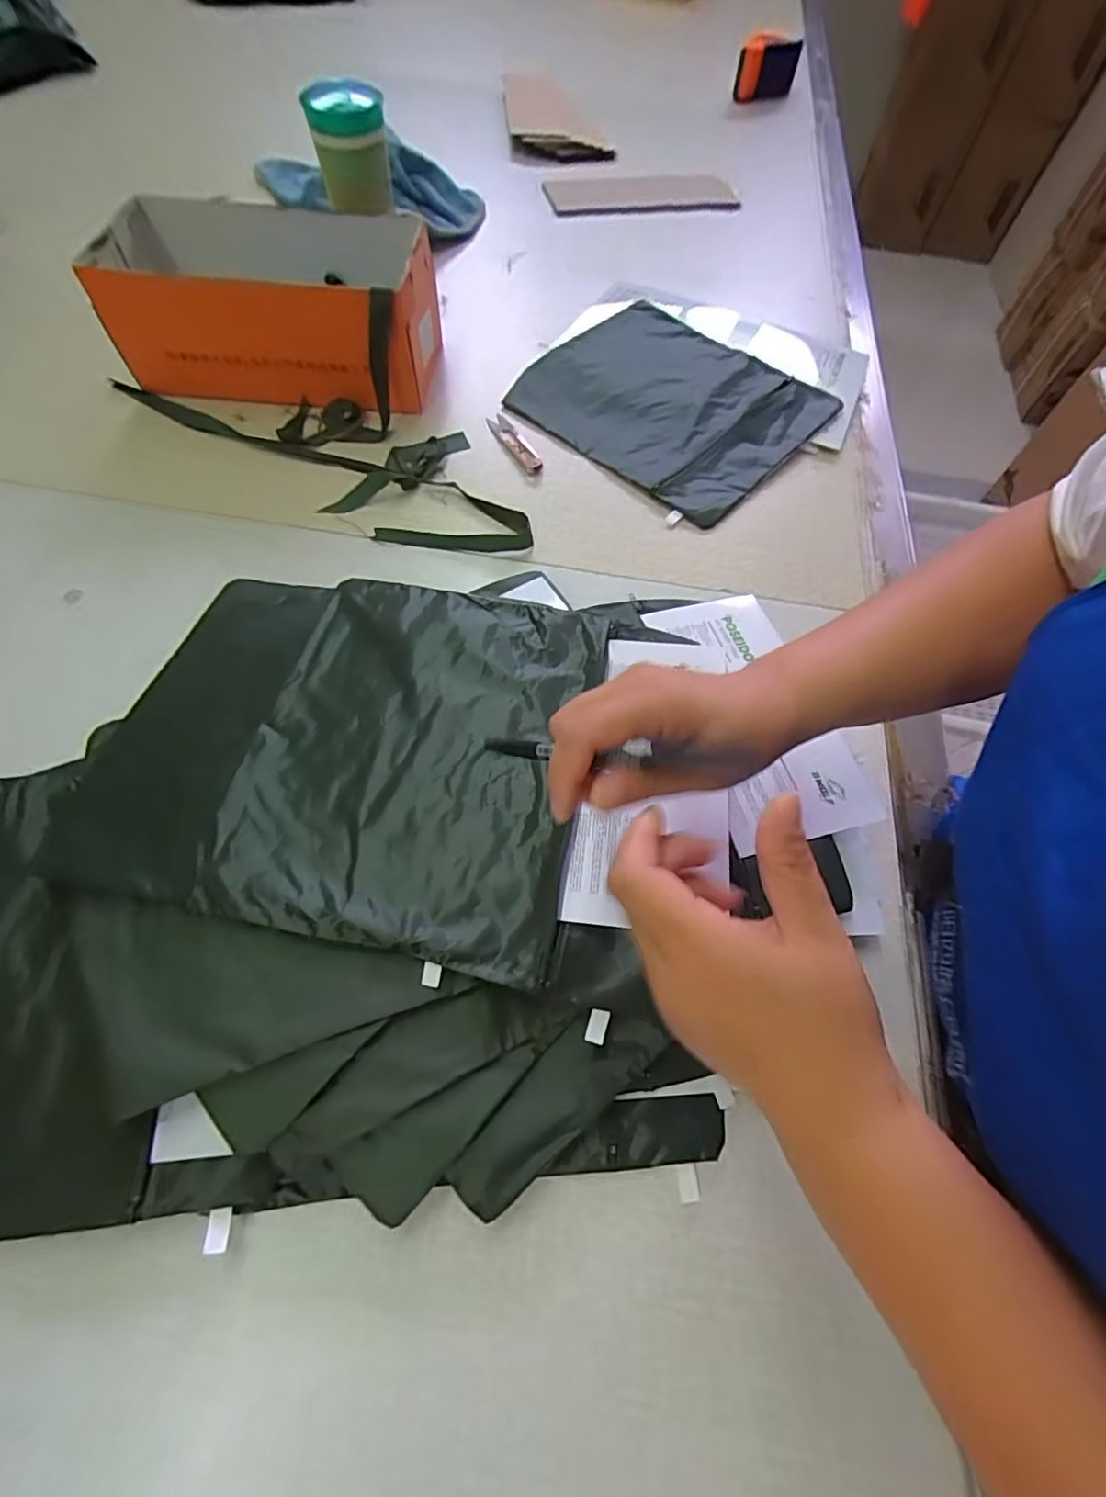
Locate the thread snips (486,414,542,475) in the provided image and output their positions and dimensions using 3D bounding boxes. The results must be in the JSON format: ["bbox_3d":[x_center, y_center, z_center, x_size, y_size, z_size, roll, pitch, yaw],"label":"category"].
[{"bbox_3d":[-0.040,-0.303,0.575,0.023,0.010,0.082,-28,68,-16],"label":"thread snips"}]

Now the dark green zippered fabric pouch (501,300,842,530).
[{"bbox_3d":[0.124,-0.372,0.621,0.278,0.010,0.255,39,67,15],"label":"dark green zippered fabric pouch"}]

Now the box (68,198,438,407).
[{"bbox_3d":[-0.257,-0.426,0.559,0.279,0.107,0.151,2,63,-3],"label":"box"}]

